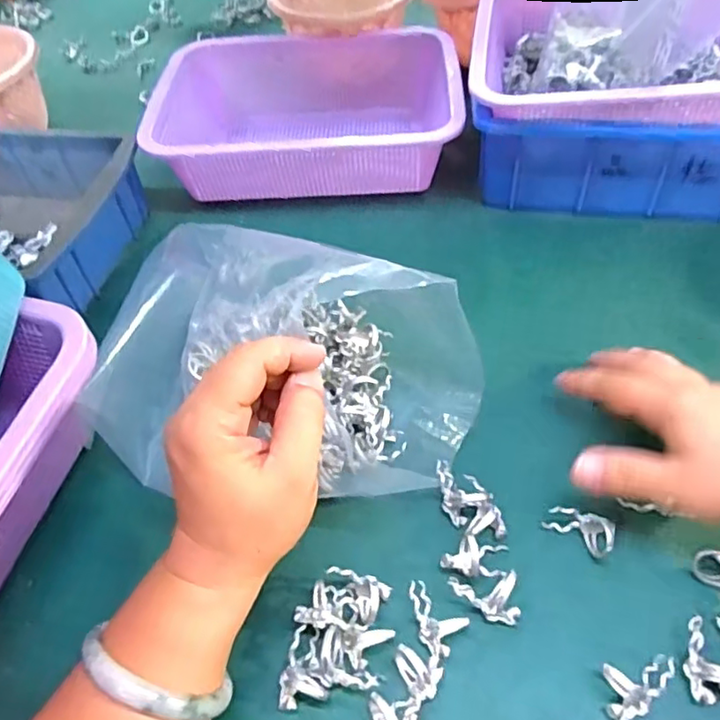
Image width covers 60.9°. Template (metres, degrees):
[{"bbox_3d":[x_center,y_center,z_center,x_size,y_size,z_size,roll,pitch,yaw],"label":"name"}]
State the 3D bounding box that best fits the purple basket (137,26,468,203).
[{"bbox_3d":[-0.050,-0.229,0.572,0.263,0.068,0.188,-4,52,2],"label":"purple basket"}]

